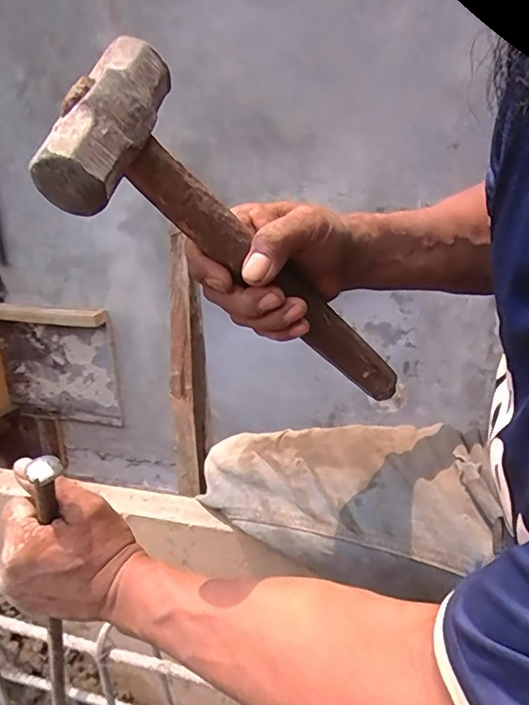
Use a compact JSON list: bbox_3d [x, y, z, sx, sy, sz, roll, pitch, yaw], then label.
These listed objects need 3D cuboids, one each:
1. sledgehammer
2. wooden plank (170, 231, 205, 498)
[{"bbox_3d":[0.001,-0.049,0.341,0.046,0.097,0.306,22,-14,49],"label":"sledgehammer"},{"bbox_3d":[-0.133,0.036,0.869,0.055,0.431,0.058,2,20,9],"label":"wooden plank"}]

